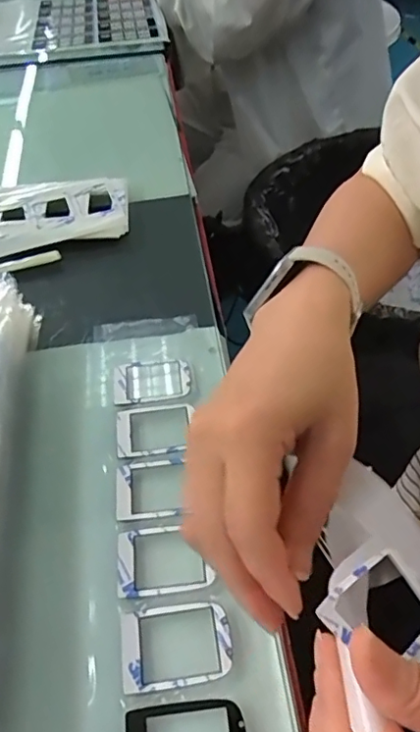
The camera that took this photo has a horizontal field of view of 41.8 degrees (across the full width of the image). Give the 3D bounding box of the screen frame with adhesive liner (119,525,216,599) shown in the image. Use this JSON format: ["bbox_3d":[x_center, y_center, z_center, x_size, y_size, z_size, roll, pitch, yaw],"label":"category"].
[{"bbox_3d":[-0.024,0.099,0.286,0.048,0.004,0.035,-7,48,-4],"label":"screen frame with adhesive liner"}]

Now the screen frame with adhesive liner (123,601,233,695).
[{"bbox_3d":[-0.016,0.130,0.258,0.051,0.004,0.036,-7,48,-4],"label":"screen frame with adhesive liner"}]

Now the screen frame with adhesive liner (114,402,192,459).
[{"bbox_3d":[-0.034,0.038,0.341,0.049,0.004,0.035,-8,48,-5],"label":"screen frame with adhesive liner"}]

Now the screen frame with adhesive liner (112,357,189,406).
[{"bbox_3d":[-0.039,0.008,0.368,0.053,0.004,0.035,-10,48,-6],"label":"screen frame with adhesive liner"}]

